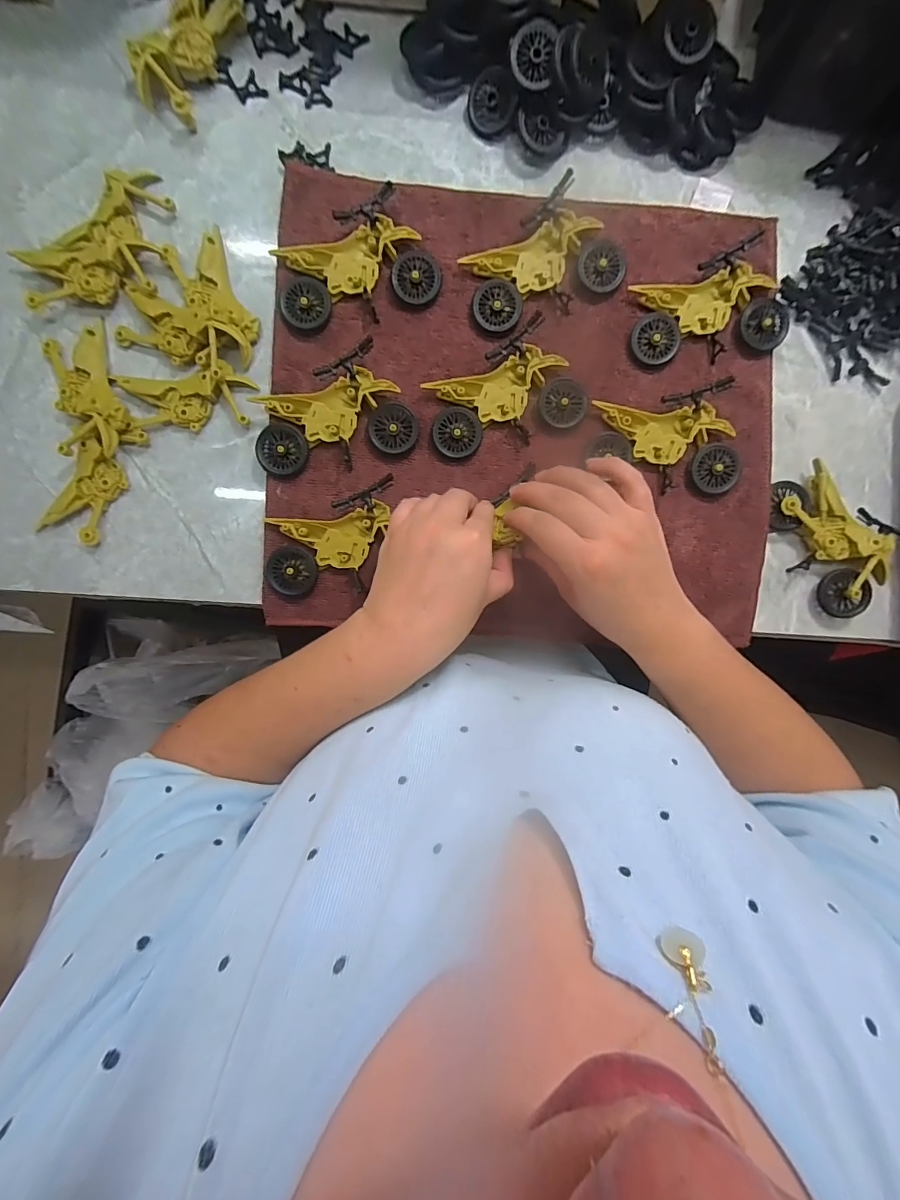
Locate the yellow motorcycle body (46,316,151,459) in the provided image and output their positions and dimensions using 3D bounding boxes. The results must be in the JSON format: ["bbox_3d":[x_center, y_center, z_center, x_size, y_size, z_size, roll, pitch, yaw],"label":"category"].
[{"bbox_3d":[-0.267,-0.153,0.321,0.051,0.020,0.097,-21,91,-2],"label":"yellow motorcycle body"}]

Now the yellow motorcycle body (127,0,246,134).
[{"bbox_3d":[-0.189,-0.402,0.317,0.038,0.025,0.098,27,90,-2],"label":"yellow motorcycle body"}]

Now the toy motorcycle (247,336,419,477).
[{"bbox_3d":[-0.089,-0.130,0.325,0.113,0.017,0.075,-26,91,-2],"label":"toy motorcycle"}]

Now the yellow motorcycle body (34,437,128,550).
[{"bbox_3d":[-0.269,-0.076,0.327,0.041,0.015,0.075,33,89,-2],"label":"yellow motorcycle body"}]

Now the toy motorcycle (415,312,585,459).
[{"bbox_3d":[0.040,-0.149,0.329,0.110,0.018,0.074,-30,91,-2],"label":"toy motorcycle"}]

